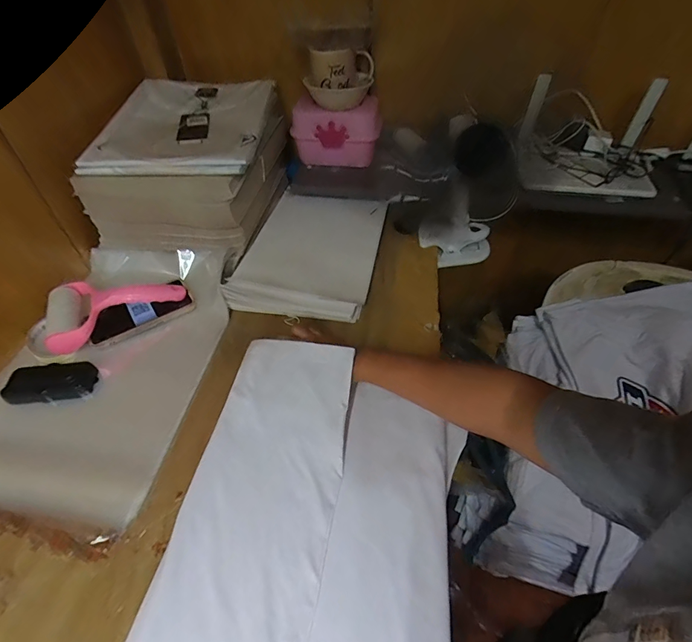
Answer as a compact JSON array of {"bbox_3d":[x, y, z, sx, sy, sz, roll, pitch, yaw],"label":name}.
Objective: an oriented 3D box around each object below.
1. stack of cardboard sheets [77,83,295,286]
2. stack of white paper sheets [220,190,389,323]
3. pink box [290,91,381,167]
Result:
[{"bbox_3d":[-0.271,-0.292,0.736,0.269,0.172,0.331,5,47,6],"label":"stack of cardboard sheets"},{"bbox_3d":[-0.056,-0.128,0.707,0.221,0.035,0.301,8,48,9],"label":"stack of white paper sheets"},{"bbox_3d":[-0.020,-0.388,0.806,0.174,0.105,0.092,4,46,5],"label":"pink box"}]

